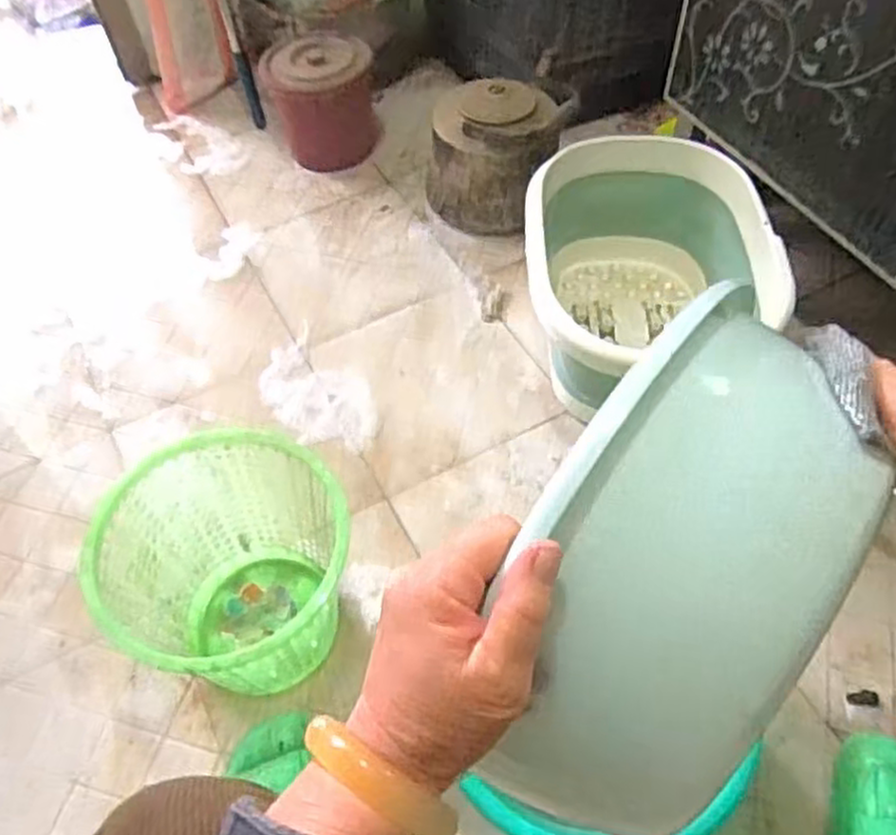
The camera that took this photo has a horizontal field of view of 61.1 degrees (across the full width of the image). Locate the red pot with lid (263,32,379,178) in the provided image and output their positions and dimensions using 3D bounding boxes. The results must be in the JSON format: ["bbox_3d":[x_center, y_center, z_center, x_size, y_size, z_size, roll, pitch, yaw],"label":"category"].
[{"bbox_3d":[-0.236,-0.602,1.455,0.192,0.183,0.199,-1,54,2],"label":"red pot with lid"}]

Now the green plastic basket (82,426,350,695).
[{"bbox_3d":[-0.224,0.191,0.851,0.242,0.256,0.254,-1,54,2],"label":"green plastic basket"}]

